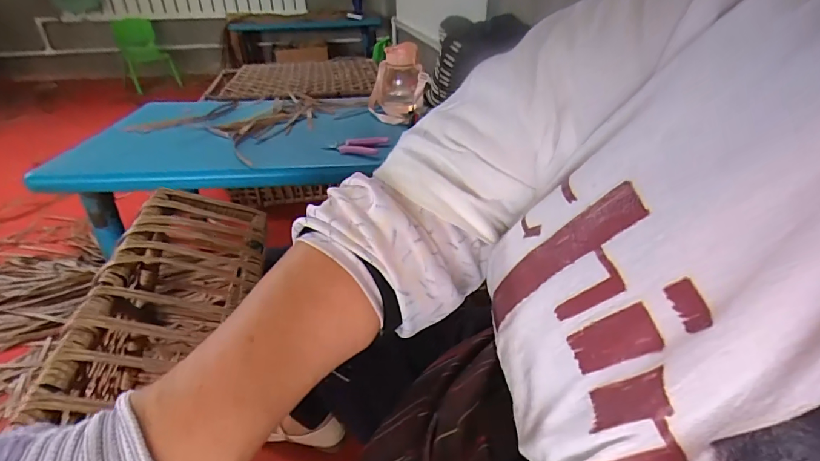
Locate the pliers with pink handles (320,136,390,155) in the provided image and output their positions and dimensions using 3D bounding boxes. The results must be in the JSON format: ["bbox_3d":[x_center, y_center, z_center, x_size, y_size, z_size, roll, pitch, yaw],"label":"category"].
[{"bbox_3d":[-0.120,-0.183,0.934,0.140,0.031,0.050,0,32,-3],"label":"pliers with pink handles"}]

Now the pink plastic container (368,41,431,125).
[{"bbox_3d":[-0.029,-0.373,1.066,0.136,0.179,0.118,-1,32,-2],"label":"pink plastic container"}]

